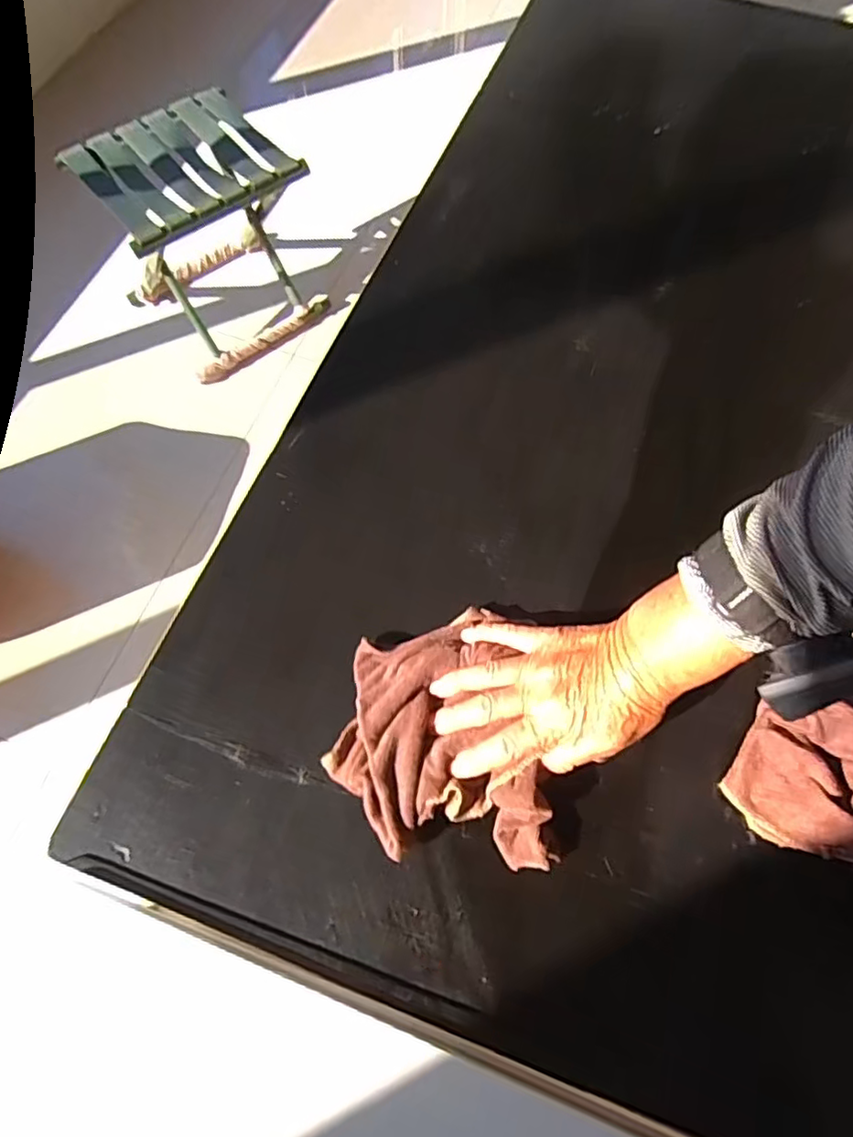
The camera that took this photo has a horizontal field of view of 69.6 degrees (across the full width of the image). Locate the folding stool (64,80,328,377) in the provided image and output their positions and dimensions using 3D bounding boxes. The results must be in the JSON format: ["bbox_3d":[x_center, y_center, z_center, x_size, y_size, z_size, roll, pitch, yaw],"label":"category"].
[{"bbox_3d":[-0.387,-0.578,1.098,0.286,0.322,0.279,-39,72,-14],"label":"folding stool"}]

